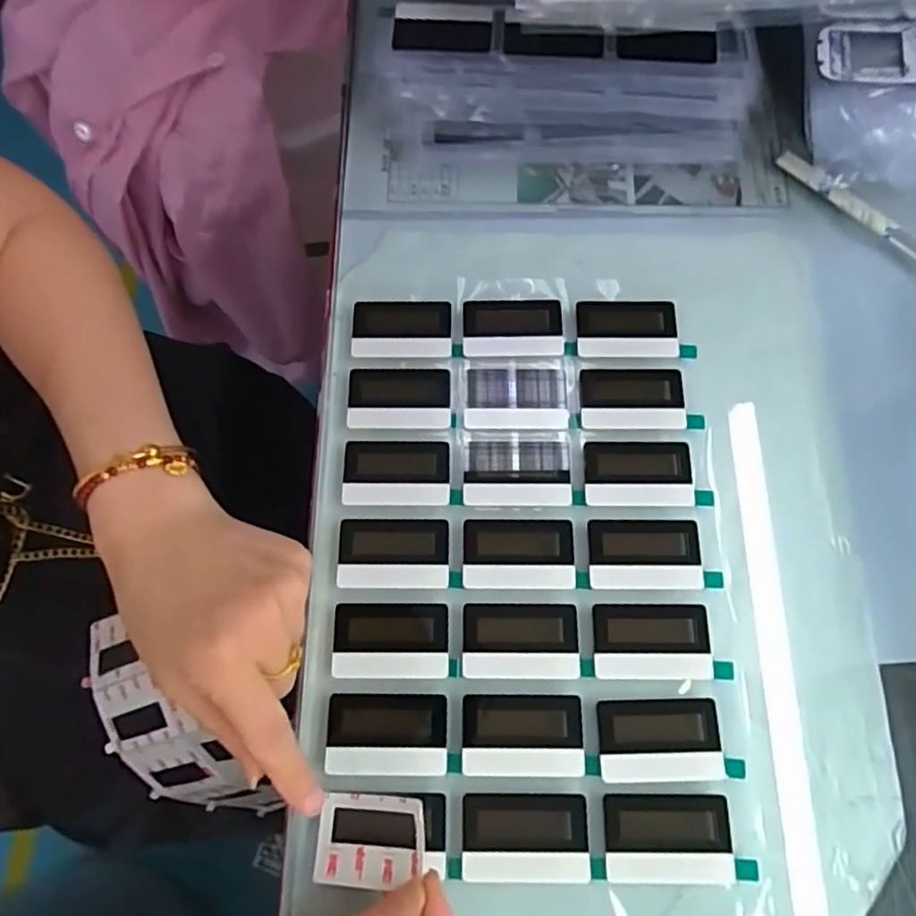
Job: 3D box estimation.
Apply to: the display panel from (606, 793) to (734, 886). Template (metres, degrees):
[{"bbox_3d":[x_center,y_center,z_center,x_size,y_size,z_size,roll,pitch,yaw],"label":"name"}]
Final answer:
[{"bbox_3d":[0.090,0.164,0.279,0.054,0.004,0.033,0,72,1],"label":"display panel"}]

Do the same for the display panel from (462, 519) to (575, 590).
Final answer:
[{"bbox_3d":[0.030,0.047,0.319,0.054,0.004,0.034,0,72,2],"label":"display panel"}]

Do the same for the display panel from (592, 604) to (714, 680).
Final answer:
[{"bbox_3d":[0.091,0.086,0.305,0.054,0.004,0.033,0,72,2],"label":"display panel"}]

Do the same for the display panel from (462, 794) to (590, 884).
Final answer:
[{"bbox_3d":[0.029,0.164,0.280,0.054,0.004,0.033,0,72,1],"label":"display panel"}]

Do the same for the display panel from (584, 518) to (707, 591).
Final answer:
[{"bbox_3d":[0.091,0.046,0.316,0.054,0.004,0.033,0,72,2],"label":"display panel"}]

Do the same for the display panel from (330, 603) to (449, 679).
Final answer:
[{"bbox_3d":[-0.032,0.086,0.306,0.054,0.004,0.034,0,72,1],"label":"display panel"}]

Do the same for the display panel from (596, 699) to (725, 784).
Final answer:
[{"bbox_3d":[0.091,0.126,0.291,0.054,0.004,0.033,-2,72,1],"label":"display panel"}]

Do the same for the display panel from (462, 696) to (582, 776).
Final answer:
[{"bbox_3d":[0.029,0.125,0.292,0.054,0.004,0.034,0,72,2],"label":"display panel"}]

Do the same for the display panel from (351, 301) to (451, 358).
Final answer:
[{"bbox_3d":[-0.031,-0.071,0.357,0.054,0.004,0.036,1,72,2],"label":"display panel"}]

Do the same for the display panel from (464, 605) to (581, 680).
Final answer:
[{"bbox_3d":[0.029,0.086,0.304,0.054,0.004,0.034,0,72,2],"label":"display panel"}]

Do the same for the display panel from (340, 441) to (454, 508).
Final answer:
[{"bbox_3d":[-0.032,0.008,0.331,0.054,0.004,0.034,0,72,2],"label":"display panel"}]

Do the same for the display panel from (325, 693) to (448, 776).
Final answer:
[{"bbox_3d":[-0.032,0.125,0.294,0.054,0.004,0.033,0,72,1],"label":"display panel"}]

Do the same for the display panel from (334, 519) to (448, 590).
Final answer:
[{"bbox_3d":[-0.032,0.047,0.319,0.054,0.004,0.034,0,72,2],"label":"display panel"}]

